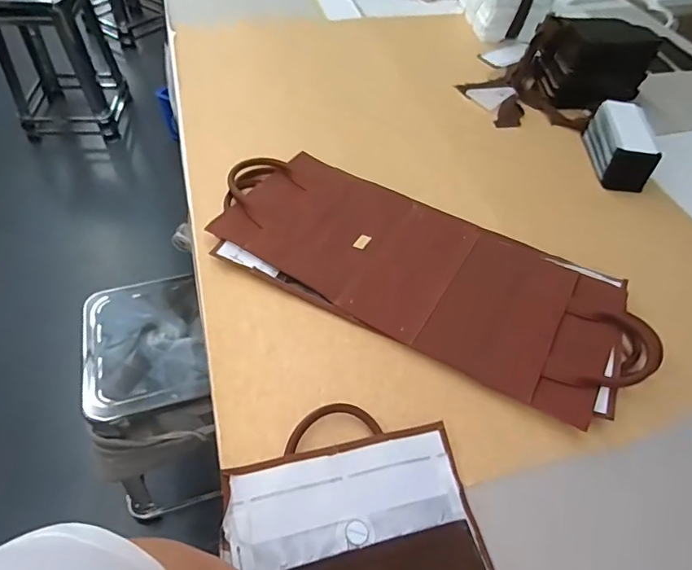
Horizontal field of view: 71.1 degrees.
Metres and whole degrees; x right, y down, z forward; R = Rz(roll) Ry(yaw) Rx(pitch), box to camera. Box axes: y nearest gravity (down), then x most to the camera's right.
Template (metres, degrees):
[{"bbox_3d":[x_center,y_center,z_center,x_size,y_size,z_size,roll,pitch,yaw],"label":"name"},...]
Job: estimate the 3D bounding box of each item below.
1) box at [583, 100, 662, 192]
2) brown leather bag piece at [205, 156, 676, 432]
[{"bbox_3d":[0.489,-0.252,0.864,0.076,0.072,0.160,4,51,-2],"label":"box"},{"bbox_3d":[0.102,-0.028,0.663,0.588,0.035,0.248,25,53,14],"label":"brown leather bag piece"}]

